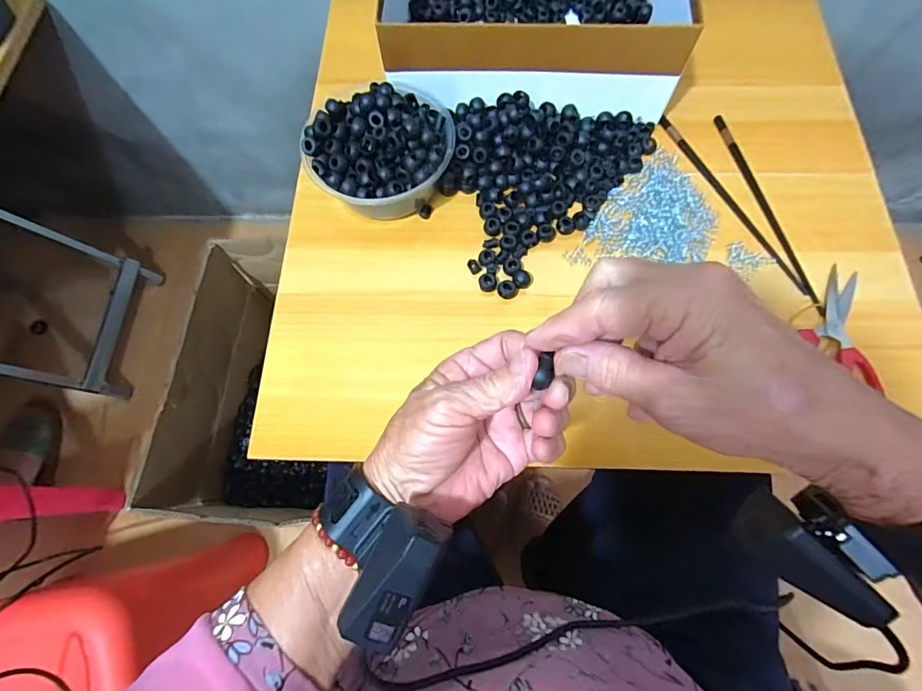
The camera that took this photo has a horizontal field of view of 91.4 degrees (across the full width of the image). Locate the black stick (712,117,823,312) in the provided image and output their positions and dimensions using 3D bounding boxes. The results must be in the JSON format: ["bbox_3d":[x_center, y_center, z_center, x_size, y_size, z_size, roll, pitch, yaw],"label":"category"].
[{"bbox_3d":[0.306,-0.137,0.450,0.013,0.008,0.234,-13,71,-3],"label":"black stick"}]

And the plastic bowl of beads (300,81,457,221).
[{"bbox_3d":[-0.076,-0.188,0.442,0.143,0.063,0.124,-21,72,-6],"label":"plastic bowl of beads"}]

